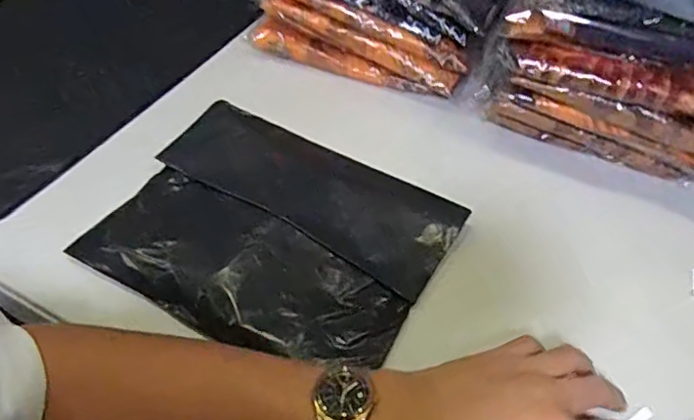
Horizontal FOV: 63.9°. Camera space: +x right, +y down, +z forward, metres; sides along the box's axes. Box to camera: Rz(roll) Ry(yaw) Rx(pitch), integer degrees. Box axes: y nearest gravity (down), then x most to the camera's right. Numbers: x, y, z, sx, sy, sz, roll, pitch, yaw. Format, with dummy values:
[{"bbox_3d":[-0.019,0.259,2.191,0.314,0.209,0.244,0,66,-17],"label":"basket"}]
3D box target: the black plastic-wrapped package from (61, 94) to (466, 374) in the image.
[{"bbox_3d":[-0.064,0.018,0.487,0.272,0.015,0.208,24,54,16],"label":"black plastic-wrapped package"}]

